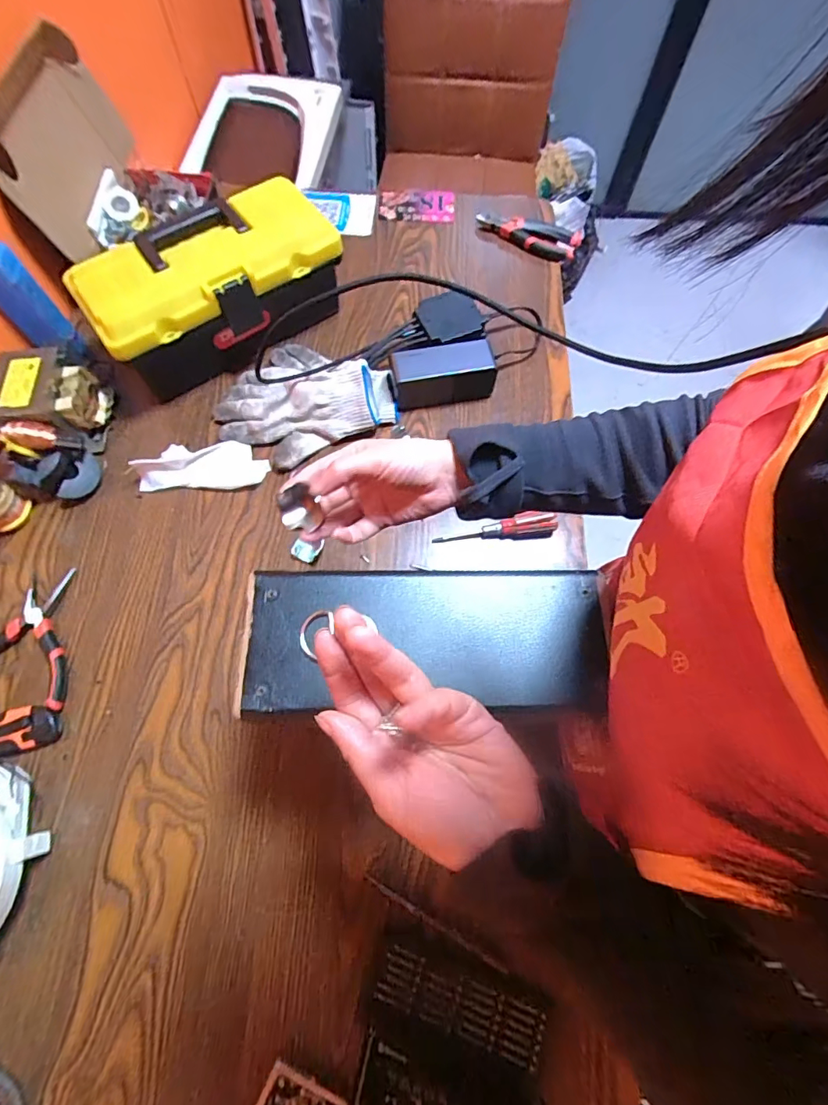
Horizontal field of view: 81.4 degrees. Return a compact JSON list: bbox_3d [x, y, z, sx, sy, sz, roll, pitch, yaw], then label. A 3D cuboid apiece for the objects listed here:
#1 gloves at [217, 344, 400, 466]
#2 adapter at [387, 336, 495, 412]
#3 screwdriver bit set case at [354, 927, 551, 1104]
[{"bbox_3d":[-0.137,-0.195,0.594,0.208,0.048,0.152,-25,71,-10],"label":"gloves"},{"bbox_3d":[0.034,-0.220,0.599,0.122,0.059,0.050,-11,69,-5],"label":"adapter"},{"bbox_3d":[0.029,0.386,0.361,0.157,0.055,0.127,18,69,6],"label":"screwdriver bit set case"}]

